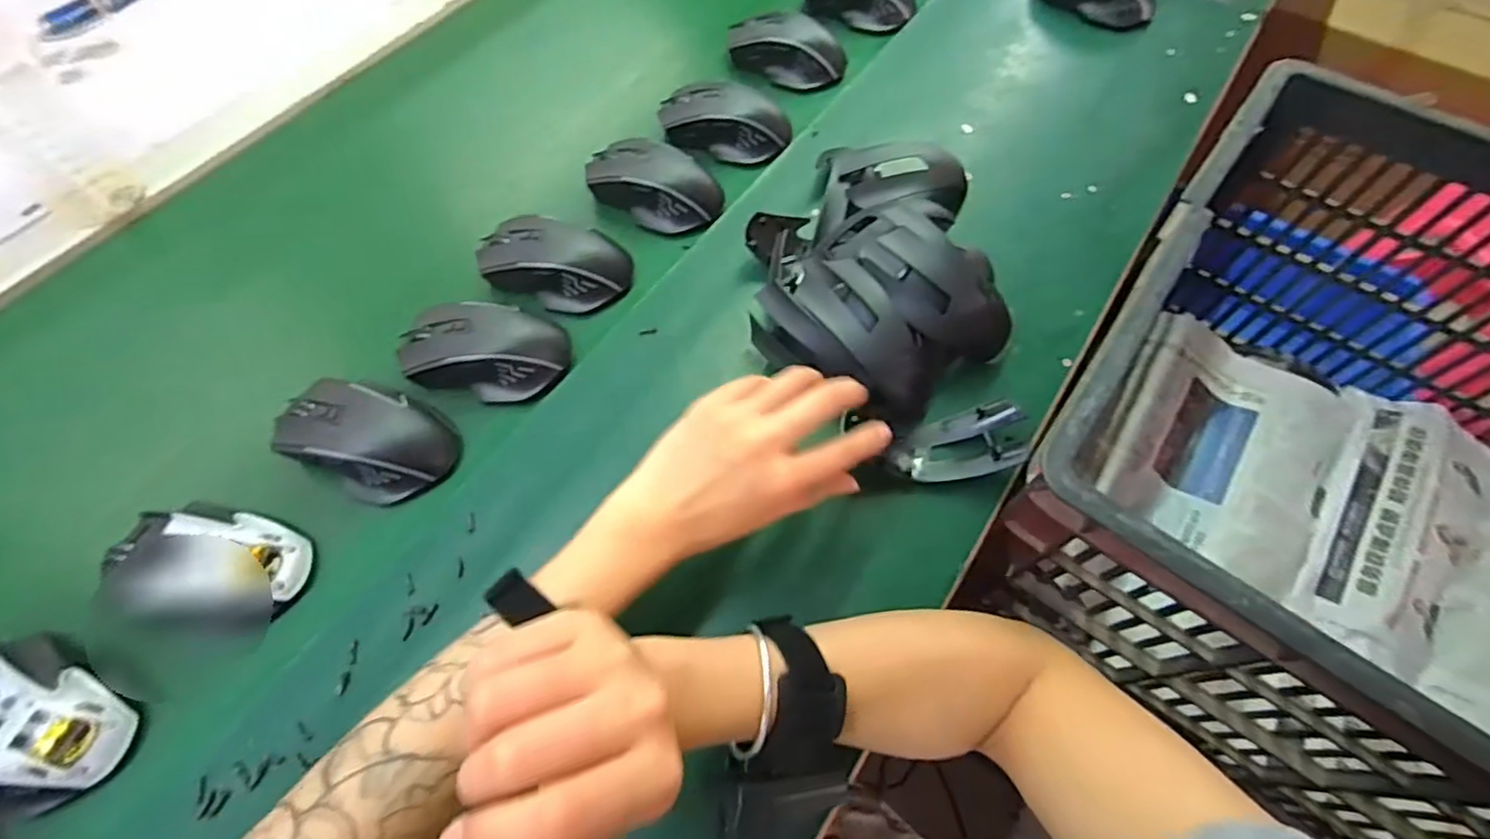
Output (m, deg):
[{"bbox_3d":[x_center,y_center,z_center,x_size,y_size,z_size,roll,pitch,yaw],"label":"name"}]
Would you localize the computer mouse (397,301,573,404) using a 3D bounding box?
[{"bbox_3d":[-0.187,-0.051,0.466,0.117,0.034,0.062,2,63,0],"label":"computer mouse"}]

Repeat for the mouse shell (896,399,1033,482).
[{"bbox_3d":[0.146,0.016,0.433,0.083,0.032,0.049,-9,63,-6],"label":"mouse shell"}]

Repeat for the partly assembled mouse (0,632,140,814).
[{"bbox_3d":[-0.395,0.161,0.355,0.109,0.033,0.070,29,66,13],"label":"partly assembled mouse"}]

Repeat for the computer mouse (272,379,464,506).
[{"bbox_3d":[-0.253,0.011,0.435,0.111,0.032,0.067,20,64,9],"label":"computer mouse"}]

